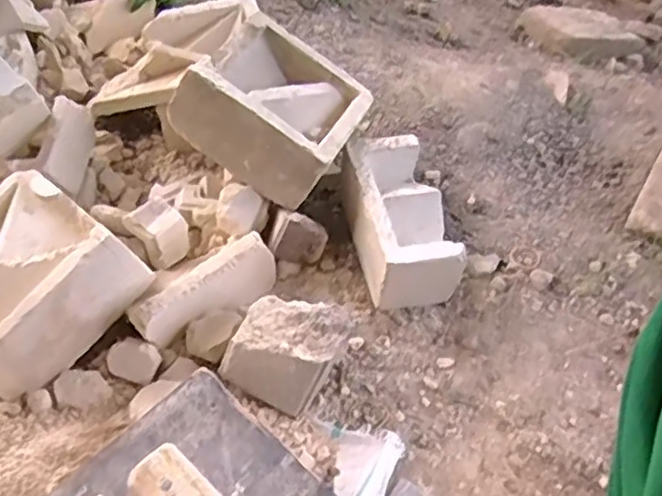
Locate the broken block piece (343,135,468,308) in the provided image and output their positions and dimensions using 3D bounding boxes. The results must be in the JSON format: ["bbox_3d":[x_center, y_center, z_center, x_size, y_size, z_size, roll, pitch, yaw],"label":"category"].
[{"bbox_3d":[0.083,-0.036,0.847,0.108,0.097,0.194,-11,55,-9],"label":"broken block piece"}]

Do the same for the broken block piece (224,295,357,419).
[{"bbox_3d":[-0.048,0.114,0.731,0.115,0.090,0.105,22,56,14],"label":"broken block piece"}]

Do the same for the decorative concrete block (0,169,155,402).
[{"bbox_3d":[-0.353,0.034,0.773,0.216,0.104,0.198,31,74,34],"label":"decorative concrete block"}]

